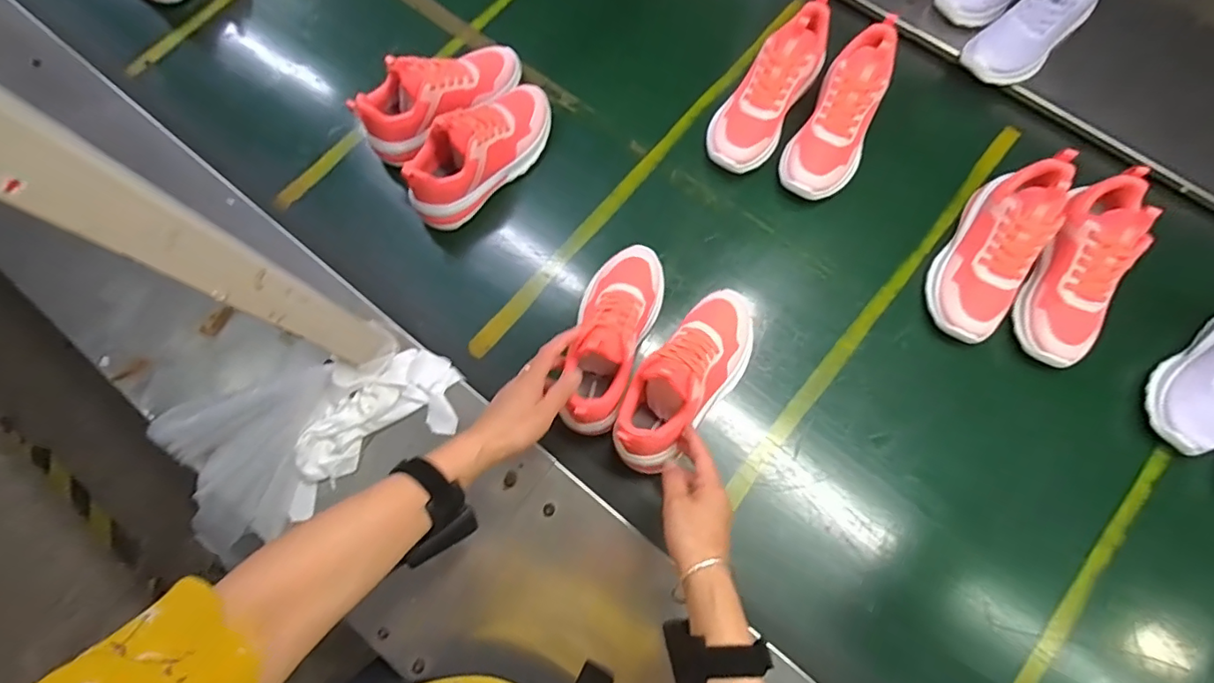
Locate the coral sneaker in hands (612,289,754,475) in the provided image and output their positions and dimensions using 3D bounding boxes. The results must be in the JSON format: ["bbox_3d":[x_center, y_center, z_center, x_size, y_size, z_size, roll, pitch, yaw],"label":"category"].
[{"bbox_3d":[0.092,0.033,0.585,0.086,0.104,0.225,36,66,12],"label":"coral sneaker in hands"}]

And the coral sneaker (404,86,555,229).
[{"bbox_3d":[-0.158,-0.252,0.684,0.079,0.098,0.234,41,77,13],"label":"coral sneaker"}]

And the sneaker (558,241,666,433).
[{"bbox_3d":[0.005,-0.016,0.598,0.085,0.096,0.225,15,67,6],"label":"sneaker"}]

